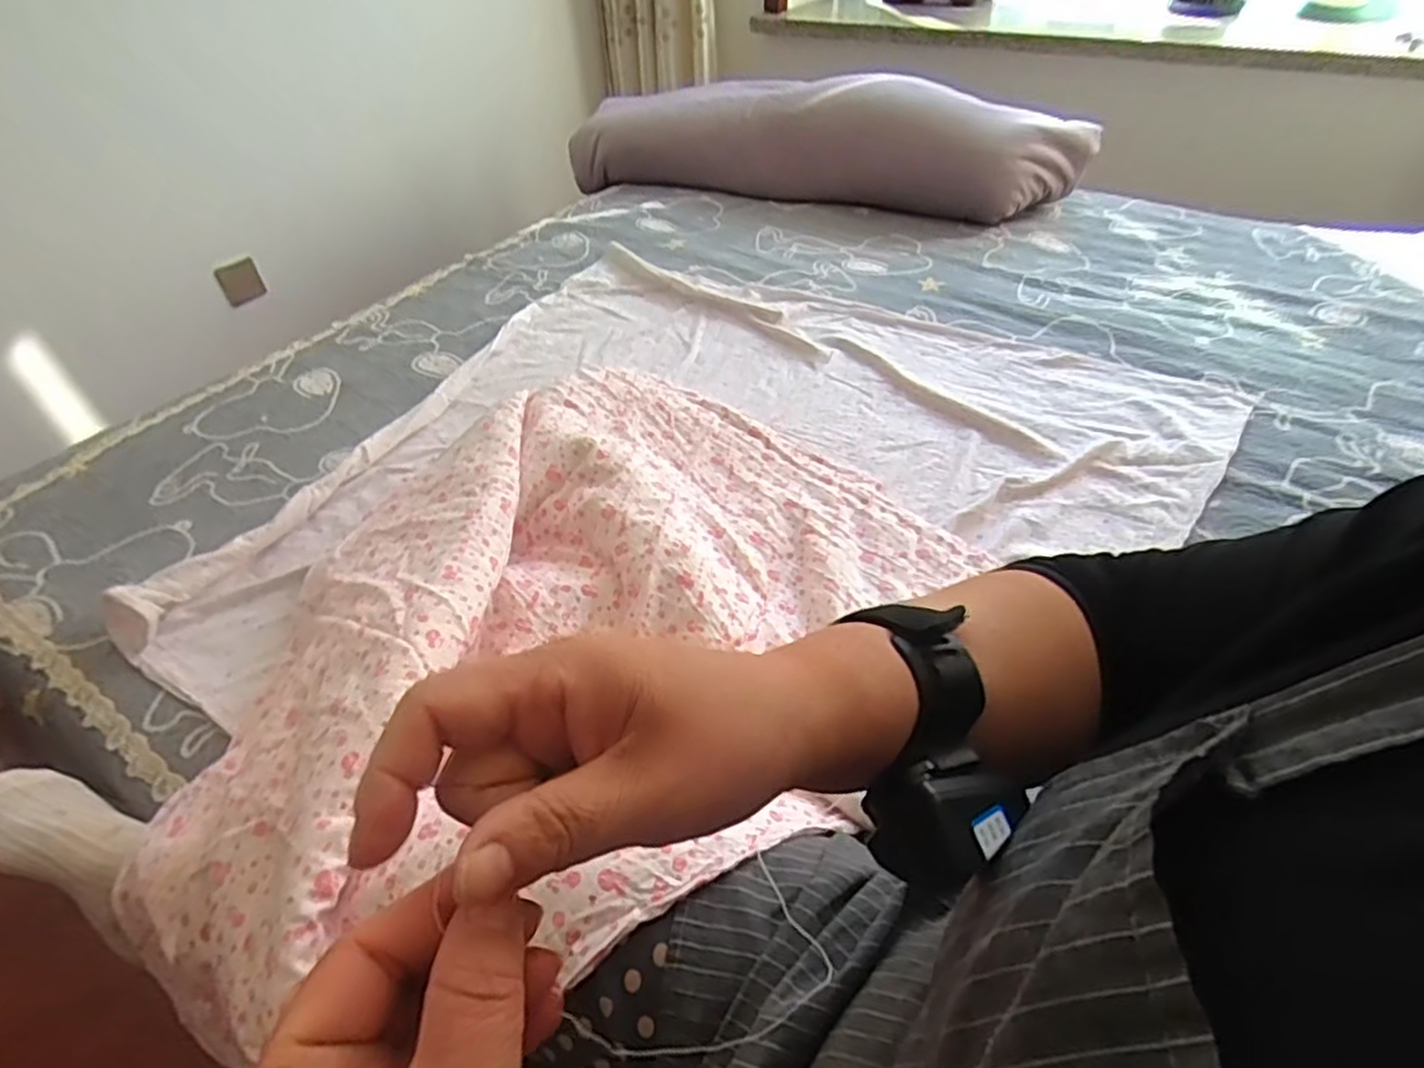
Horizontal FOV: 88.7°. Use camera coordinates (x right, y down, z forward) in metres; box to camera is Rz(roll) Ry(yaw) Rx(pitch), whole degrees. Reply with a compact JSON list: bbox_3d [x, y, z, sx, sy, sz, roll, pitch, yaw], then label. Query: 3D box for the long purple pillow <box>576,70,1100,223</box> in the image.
[{"bbox_3d":[0.208,-0.808,1.495,1.039,0.203,0.256,15,47,18],"label":"long purple pillow"}]

